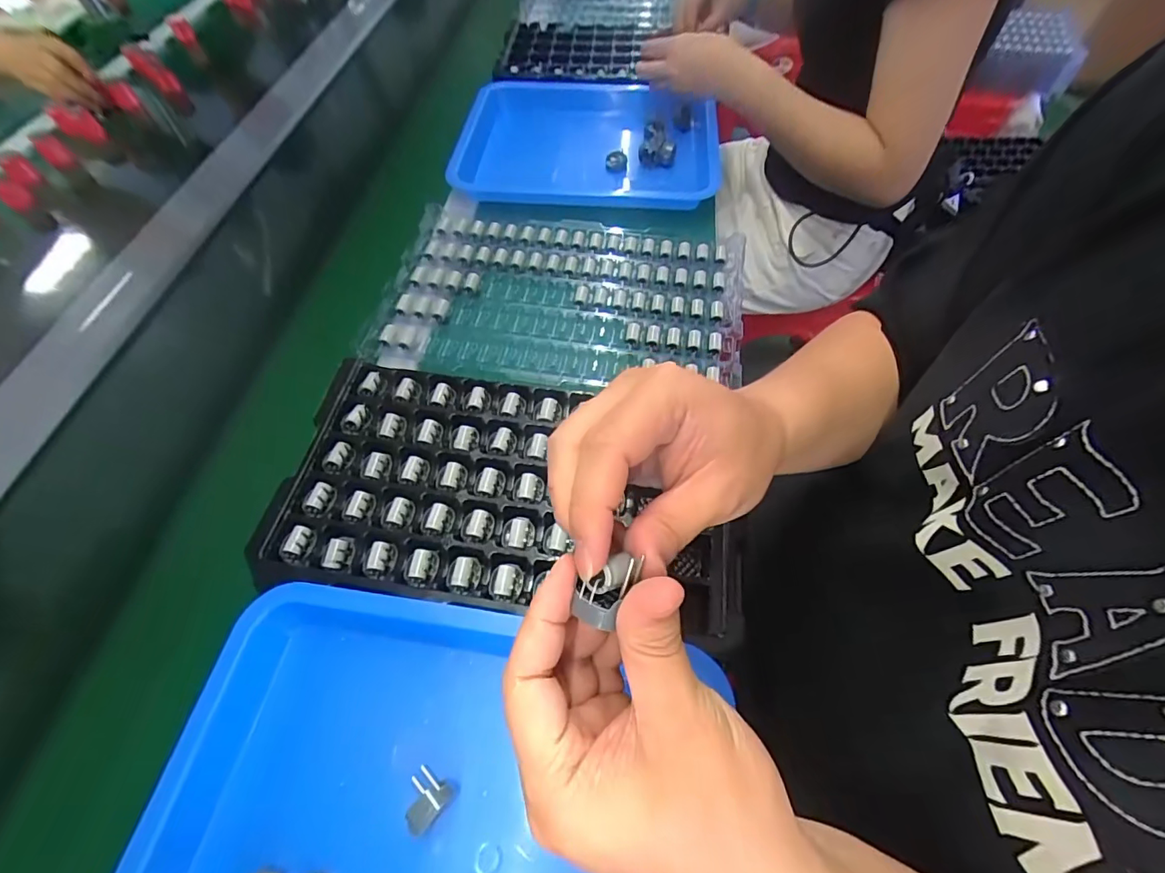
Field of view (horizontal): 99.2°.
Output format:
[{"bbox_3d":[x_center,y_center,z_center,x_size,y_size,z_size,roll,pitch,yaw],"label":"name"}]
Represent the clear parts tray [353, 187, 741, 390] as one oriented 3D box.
[{"bbox_3d":[-0.020,-0.146,0.512,0.358,0.024,0.239,10,59,7],"label":"clear parts tray"}]

